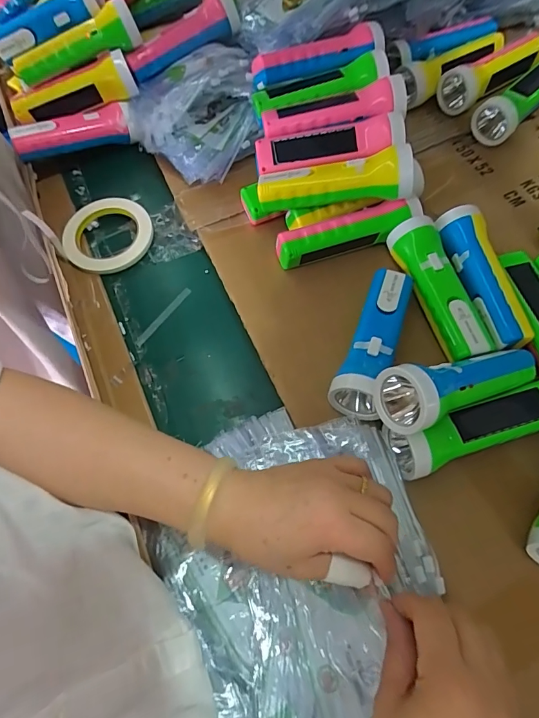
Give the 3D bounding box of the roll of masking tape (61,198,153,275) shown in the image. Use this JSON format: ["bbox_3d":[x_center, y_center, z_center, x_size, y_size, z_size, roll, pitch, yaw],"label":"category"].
[{"bbox_3d":[-0.204,-0.157,0.532,0.109,0.030,0.100,-1,64,3],"label":"roll of masking tape"}]

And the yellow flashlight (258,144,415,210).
[{"bbox_3d":[0.070,-0.193,0.452,0.160,0.056,0.042,1,64,4],"label":"yellow flashlight"}]

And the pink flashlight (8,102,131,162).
[{"bbox_3d":[-0.268,-0.314,0.576,0.155,0.047,0.048,-21,65,-6],"label":"pink flashlight"}]

